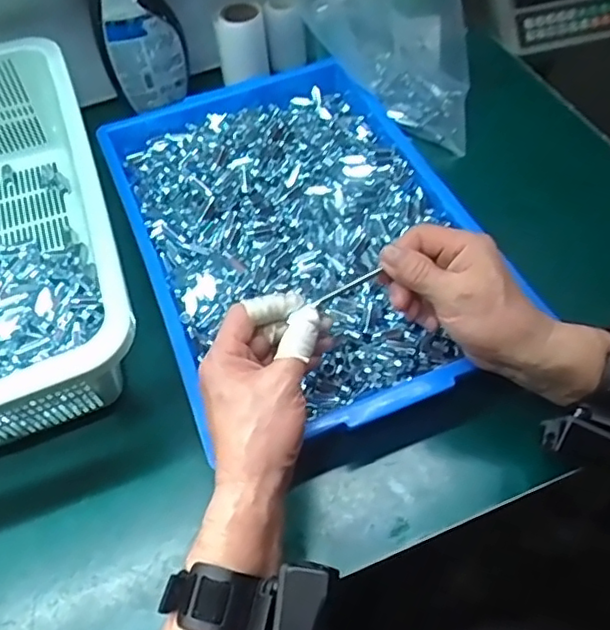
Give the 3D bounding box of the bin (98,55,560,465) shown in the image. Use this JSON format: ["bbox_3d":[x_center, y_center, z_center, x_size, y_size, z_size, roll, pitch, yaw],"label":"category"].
[{"bbox_3d":[-0.011,-0.099,0.617,0.284,0.065,0.458,-20,56,-10],"label":"bin"}]

